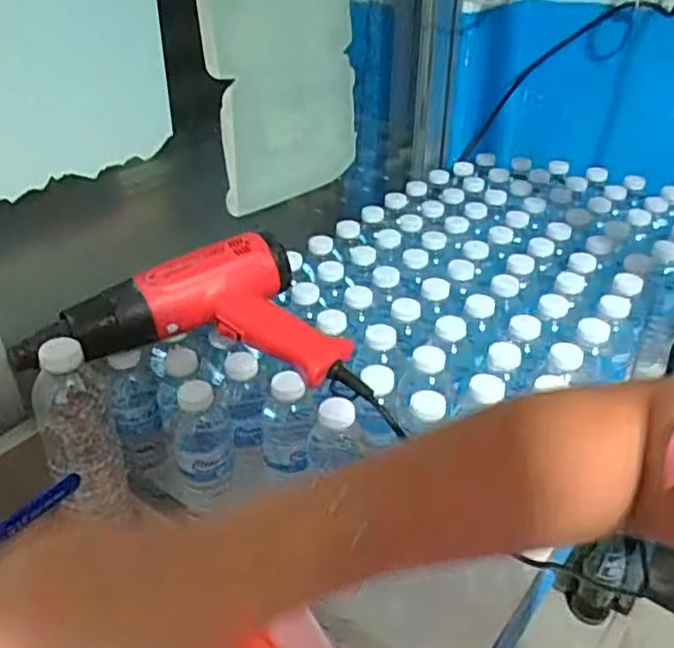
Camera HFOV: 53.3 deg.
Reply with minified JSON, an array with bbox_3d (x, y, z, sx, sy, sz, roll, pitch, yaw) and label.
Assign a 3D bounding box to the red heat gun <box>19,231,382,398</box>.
[{"bbox_3d":[-0.126,-0.007,0.644,0.313,0.096,0.158,1,33,3],"label":"red heat gun"}]

